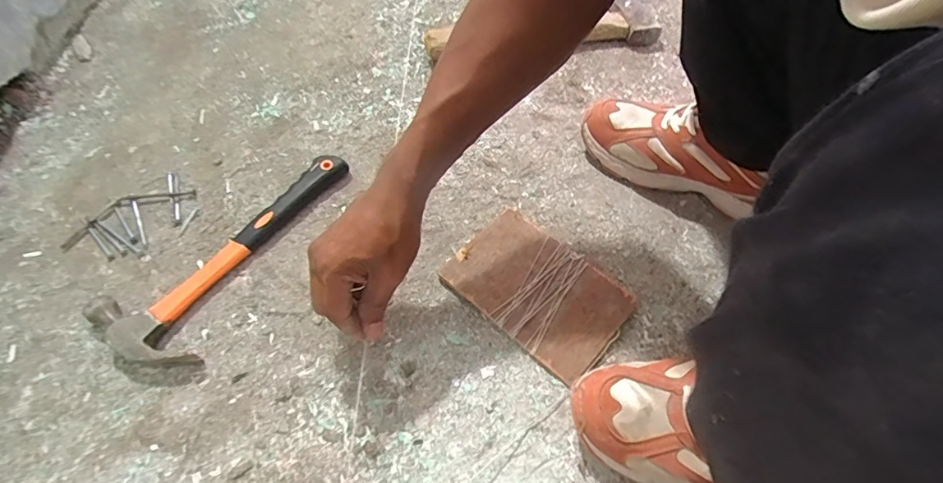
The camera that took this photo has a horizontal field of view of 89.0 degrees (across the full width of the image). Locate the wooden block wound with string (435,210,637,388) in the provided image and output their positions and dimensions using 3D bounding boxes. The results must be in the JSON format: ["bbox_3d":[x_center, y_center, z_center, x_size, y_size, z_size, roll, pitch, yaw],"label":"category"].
[{"bbox_3d":[0.070,0.050,0.514,0.180,0.012,0.121,37,66,17],"label":"wooden block wound with string"}]

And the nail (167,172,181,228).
[{"bbox_3d":[-0.341,-0.048,0.550,0.008,0.005,0.074,-17,63,-12],"label":"nail"}]

